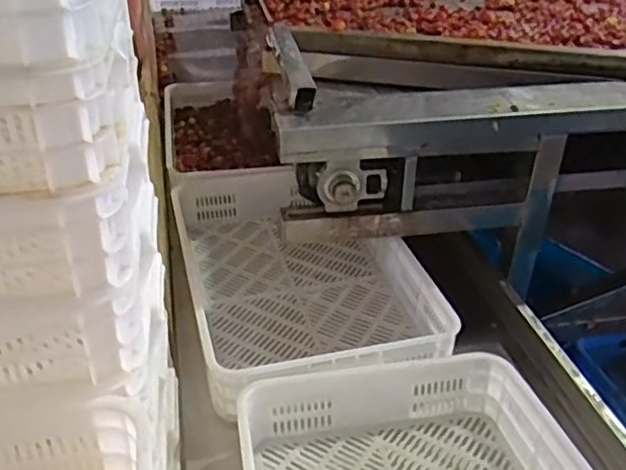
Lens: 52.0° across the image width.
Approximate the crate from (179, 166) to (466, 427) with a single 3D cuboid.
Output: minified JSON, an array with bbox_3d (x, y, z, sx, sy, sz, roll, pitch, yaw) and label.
[{"bbox_3d":[-0.041,0.053,1.221,0.386,0.105,0.636,-9,34,-14],"label":"crate"}]

